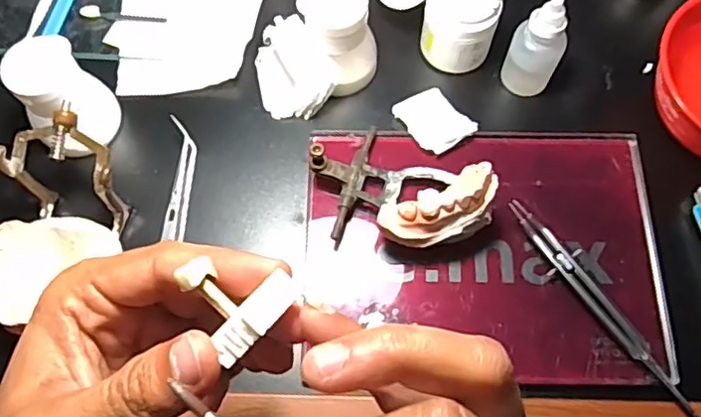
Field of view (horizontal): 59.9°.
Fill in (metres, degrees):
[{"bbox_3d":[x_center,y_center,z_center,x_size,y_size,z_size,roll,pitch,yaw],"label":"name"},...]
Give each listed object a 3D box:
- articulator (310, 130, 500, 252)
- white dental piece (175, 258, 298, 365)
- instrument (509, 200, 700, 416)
[{"bbox_3d":[0.023,-0.006,0.334,0.097,0.054,0.069,34,74,12],"label":"articulator"},{"bbox_3d":[-0.033,0.026,0.181,0.029,0.010,0.028,-39,73,-13],"label":"white dental piece"},{"bbox_3d":[0.137,0.055,0.326,0.015,0.017,0.147,-33,73,-11],"label":"instrument"}]

